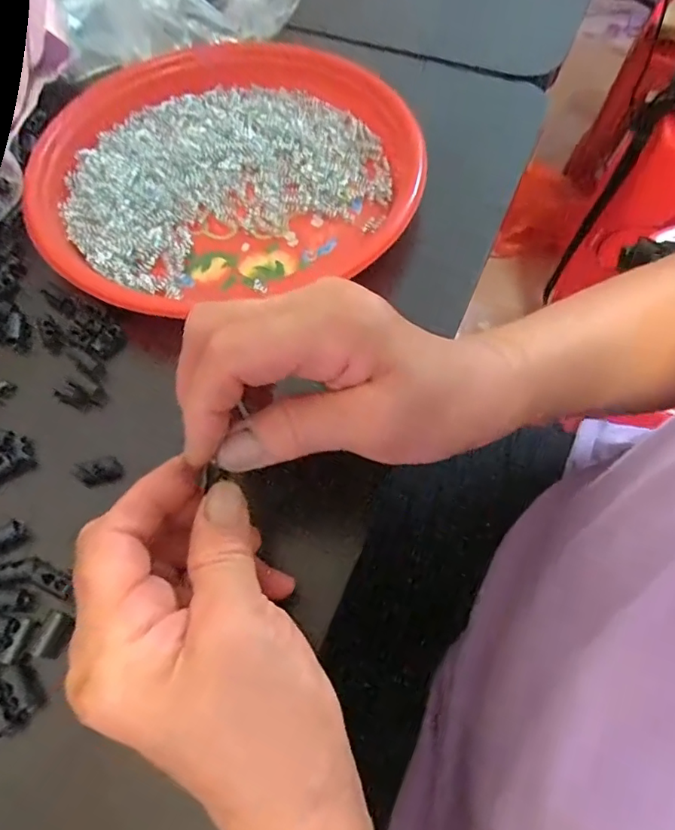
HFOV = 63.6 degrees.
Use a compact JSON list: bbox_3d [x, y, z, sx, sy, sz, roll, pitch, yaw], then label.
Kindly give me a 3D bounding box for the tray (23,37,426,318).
[{"bbox_3d":[-0.077,-0.168,0.351,0.231,0.022,0.228,-24,66,-12],"label":"tray"}]

